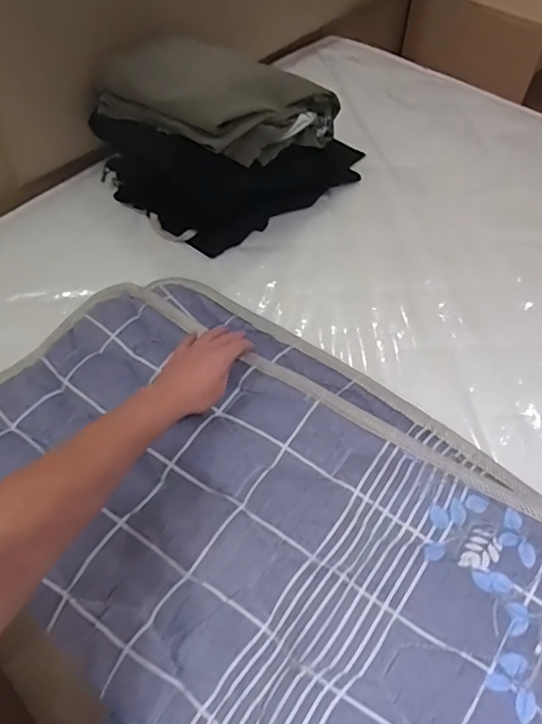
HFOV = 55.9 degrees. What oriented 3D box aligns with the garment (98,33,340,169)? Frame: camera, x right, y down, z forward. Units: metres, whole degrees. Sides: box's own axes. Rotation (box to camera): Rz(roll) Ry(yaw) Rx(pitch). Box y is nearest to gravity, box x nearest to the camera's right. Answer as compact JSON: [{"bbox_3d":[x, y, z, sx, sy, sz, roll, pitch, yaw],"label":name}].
[{"bbox_3d":[-0.080,-0.406,0.773,0.287,0.108,0.233,36,64,20],"label":"garment"}]

